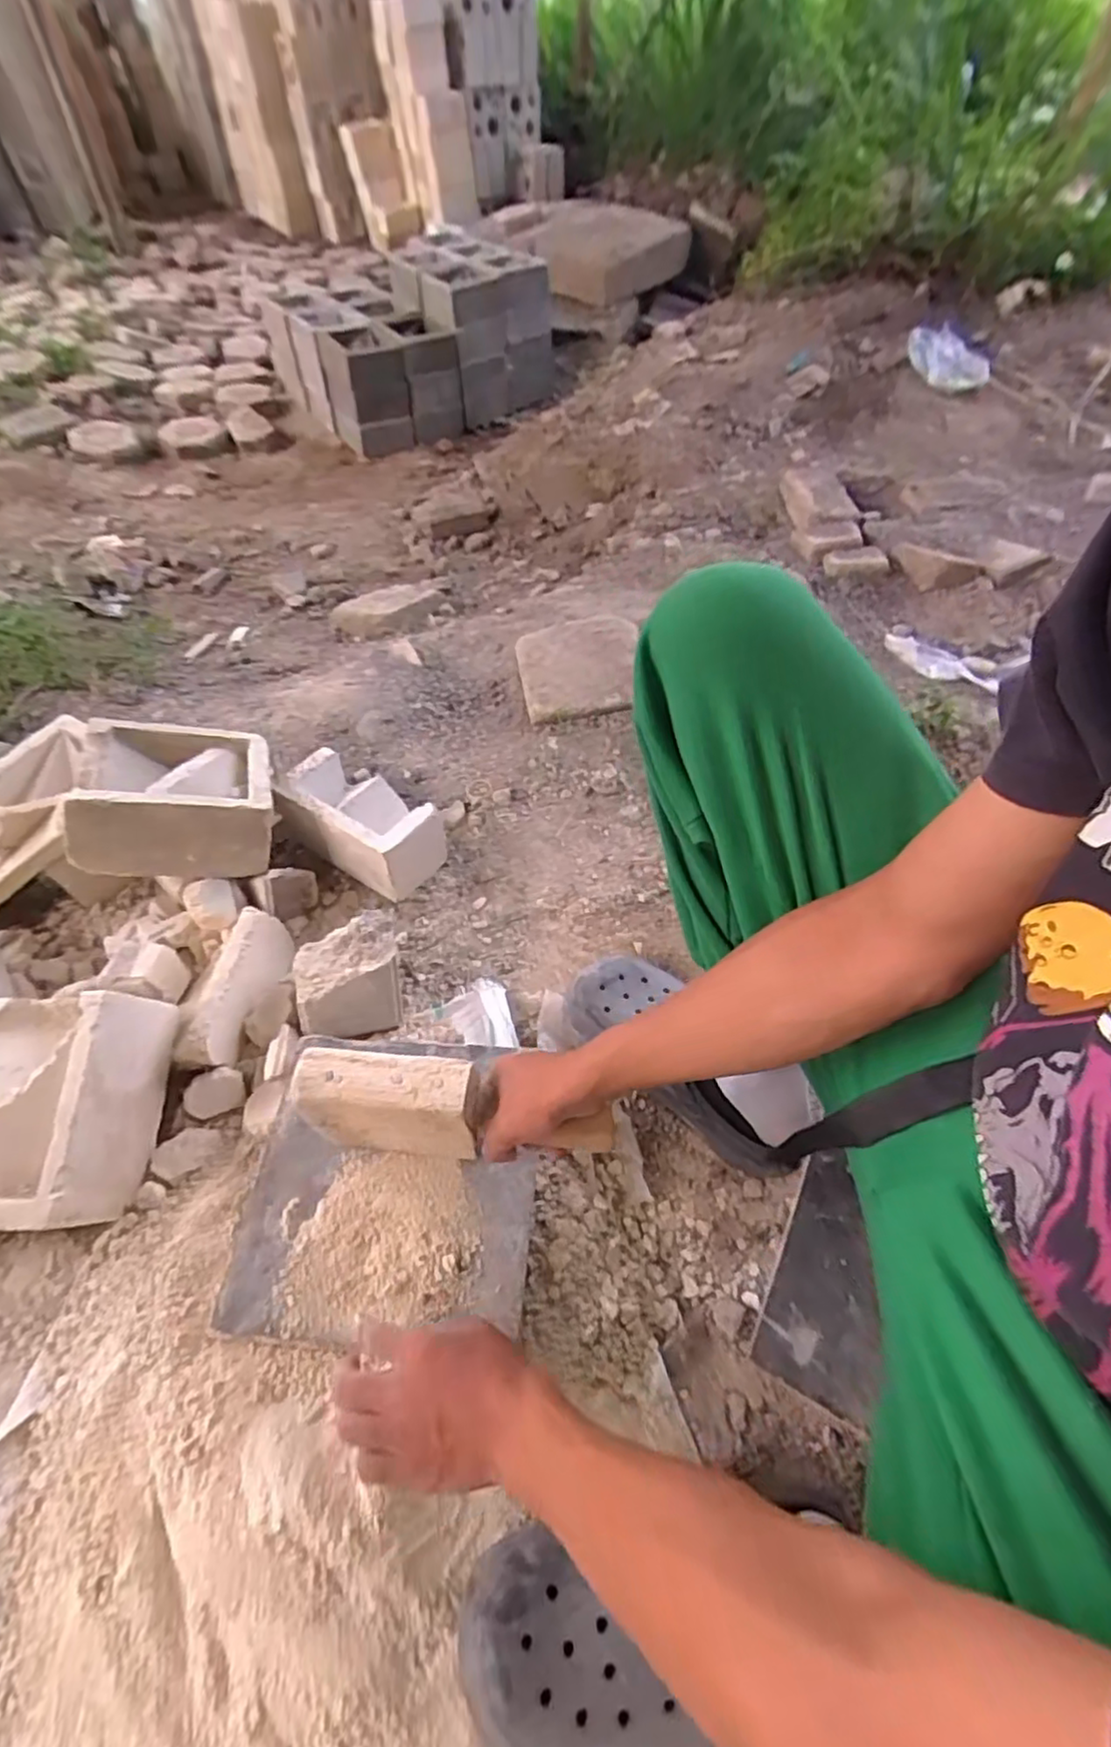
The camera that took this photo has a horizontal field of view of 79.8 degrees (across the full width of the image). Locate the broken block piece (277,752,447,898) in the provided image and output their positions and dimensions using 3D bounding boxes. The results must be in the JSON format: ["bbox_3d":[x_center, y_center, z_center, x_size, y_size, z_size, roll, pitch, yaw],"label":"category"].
[{"bbox_3d":[-0.254,-0.068,0.864,0.193,0.099,0.104,26,58,21],"label":"broken block piece"}]

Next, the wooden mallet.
[{"bbox_3d":[-0.079,0.194,0.553,0.246,0.096,0.058,0,52,2],"label":"wooden mallet"}]

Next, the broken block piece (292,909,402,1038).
[{"bbox_3d":[-0.222,0.117,0.728,0.110,0.093,0.099,-12,53,-7],"label":"broken block piece"}]

